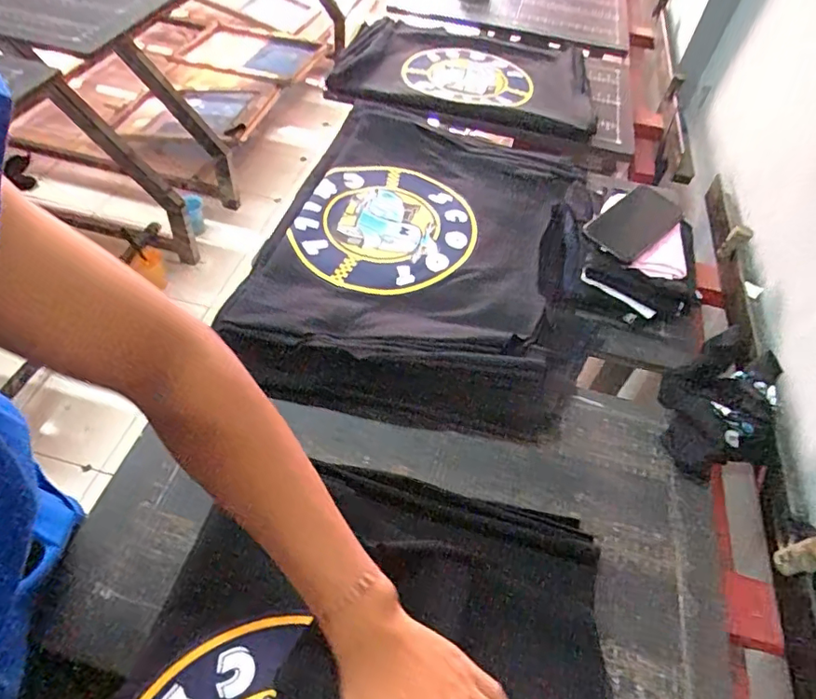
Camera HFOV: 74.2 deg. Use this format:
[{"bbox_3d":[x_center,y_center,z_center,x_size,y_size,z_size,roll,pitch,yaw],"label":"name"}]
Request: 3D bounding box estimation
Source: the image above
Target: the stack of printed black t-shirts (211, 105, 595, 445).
[{"bbox_3d":[0.034,-0.142,0.748,0.416,0.080,0.554,15,53,6],"label":"stack of printed black t-shirts"}]

